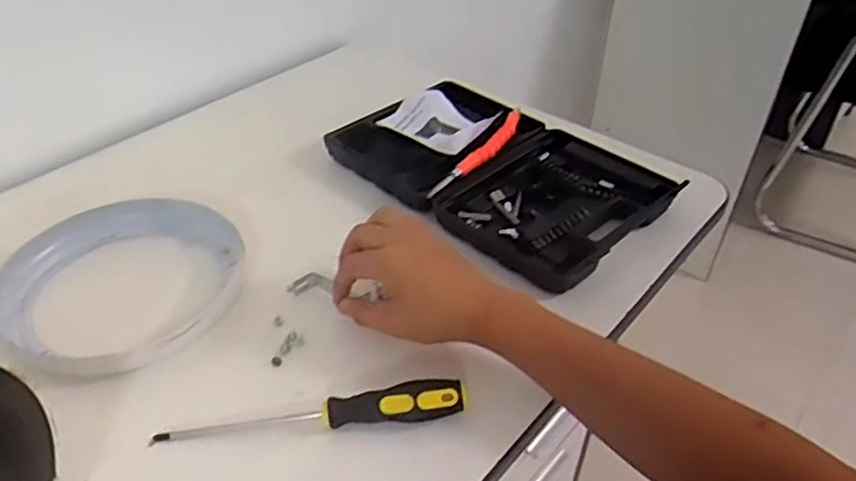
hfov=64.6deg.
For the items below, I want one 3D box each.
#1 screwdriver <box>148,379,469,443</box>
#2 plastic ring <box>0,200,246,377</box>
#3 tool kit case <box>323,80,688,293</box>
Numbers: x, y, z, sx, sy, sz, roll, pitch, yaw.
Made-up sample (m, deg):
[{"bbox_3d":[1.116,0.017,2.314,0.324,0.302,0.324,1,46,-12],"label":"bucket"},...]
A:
[{"bbox_3d":[-0.084,0.123,0.499,0.225,0.033,0.028,-4,39,-6],"label":"screwdriver"},{"bbox_3d":[-0.271,0.032,0.607,0.189,0.025,0.206,3,42,-3],"label":"plastic ring"},{"bbox_3d":[0.075,-0.075,0.734,0.335,0.049,0.198,34,49,28],"label":"tool kit case"}]

